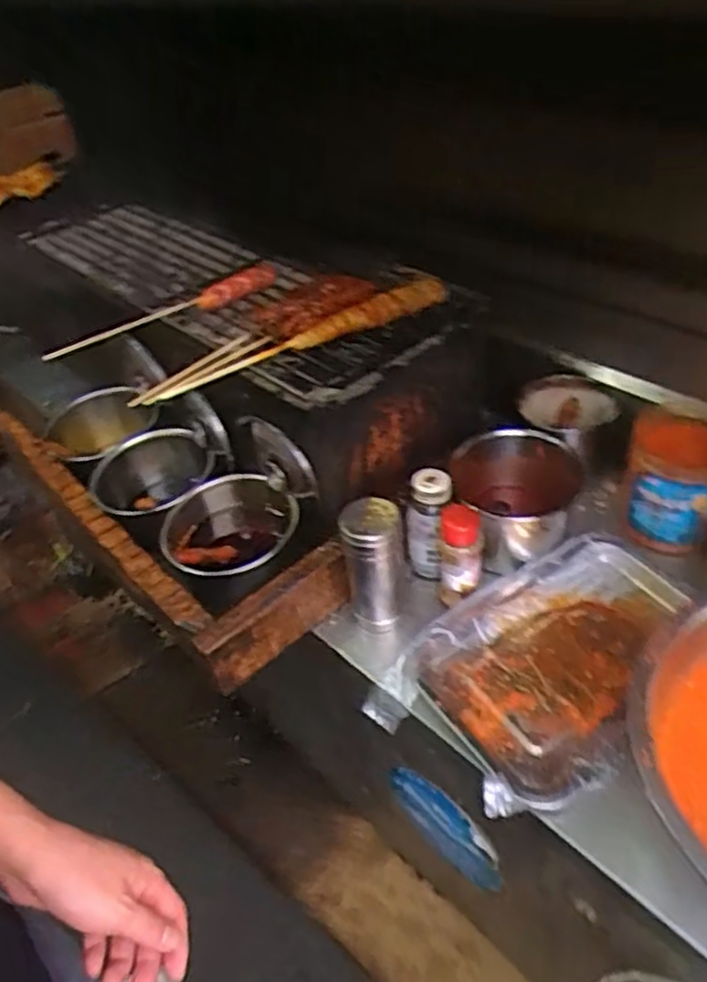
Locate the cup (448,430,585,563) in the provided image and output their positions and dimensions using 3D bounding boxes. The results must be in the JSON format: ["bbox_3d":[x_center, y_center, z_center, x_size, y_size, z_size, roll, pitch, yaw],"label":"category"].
[{"bbox_3d":[0.193,0.004,0.858,0.153,0.088,0.143,-4,42,3],"label":"cup"}]

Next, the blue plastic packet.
[{"bbox_3d":[0.121,0.457,0.981,0.011,0.177,0.191,-36,49,-28],"label":"blue plastic packet"}]

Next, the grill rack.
[{"bbox_3d":[-0.216,-0.282,0.959,0.734,0.035,0.264,25,51,30],"label":"grill rack"}]

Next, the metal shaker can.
[{"bbox_3d":[0.023,0.084,0.783,0.065,0.153,0.062,-5,42,3],"label":"metal shaker can"}]

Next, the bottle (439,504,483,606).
[{"bbox_3d":[0.118,0.070,0.795,0.046,0.110,0.046,-6,42,2],"label":"bottle"}]

